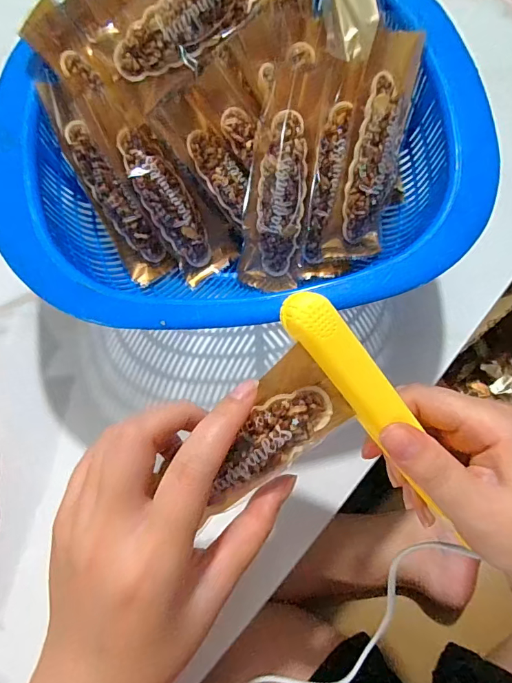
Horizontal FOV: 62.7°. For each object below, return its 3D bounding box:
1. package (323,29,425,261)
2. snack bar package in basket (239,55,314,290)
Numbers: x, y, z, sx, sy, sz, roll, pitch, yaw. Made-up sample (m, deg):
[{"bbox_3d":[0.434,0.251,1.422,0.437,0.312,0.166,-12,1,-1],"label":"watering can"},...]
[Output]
[{"bbox_3d":[0.076,-0.124,0.276,0.037,0.022,0.139,13,105,6],"label":"package"},{"bbox_3d":[0.015,-0.106,0.284,0.040,0.024,0.143,9,114,5],"label":"snack bar package in basket"}]

